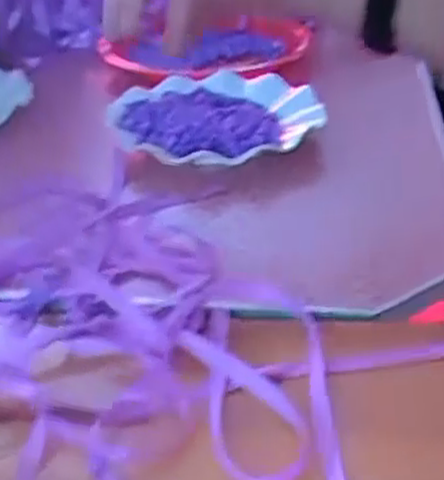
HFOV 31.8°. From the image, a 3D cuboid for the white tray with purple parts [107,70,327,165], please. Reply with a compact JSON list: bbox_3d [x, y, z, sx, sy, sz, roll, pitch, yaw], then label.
[{"bbox_3d":[-0.005,-0.115,0.695,0.179,0.028,0.197,-2,31,3],"label":"white tray with purple parts"}]

